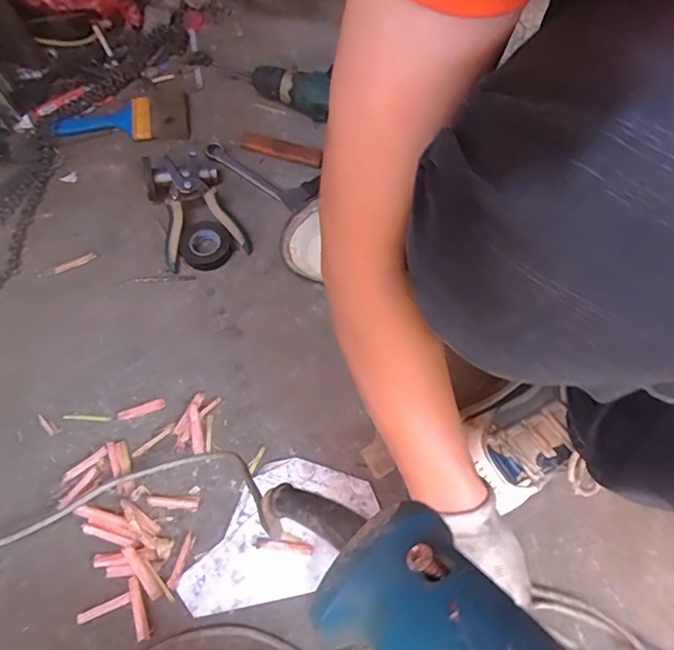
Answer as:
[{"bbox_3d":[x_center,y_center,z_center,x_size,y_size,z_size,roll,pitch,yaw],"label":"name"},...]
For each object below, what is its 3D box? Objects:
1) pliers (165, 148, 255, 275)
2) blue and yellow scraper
[{"bbox_3d":[-0.181,-0.146,0.654,0.100,0.034,0.153,-19,68,-11],"label":"pliers"},{"bbox_3d":[-0.300,-0.285,0.721,0.187,0.028,0.071,-12,68,-6],"label":"blue and yellow scraper"}]

